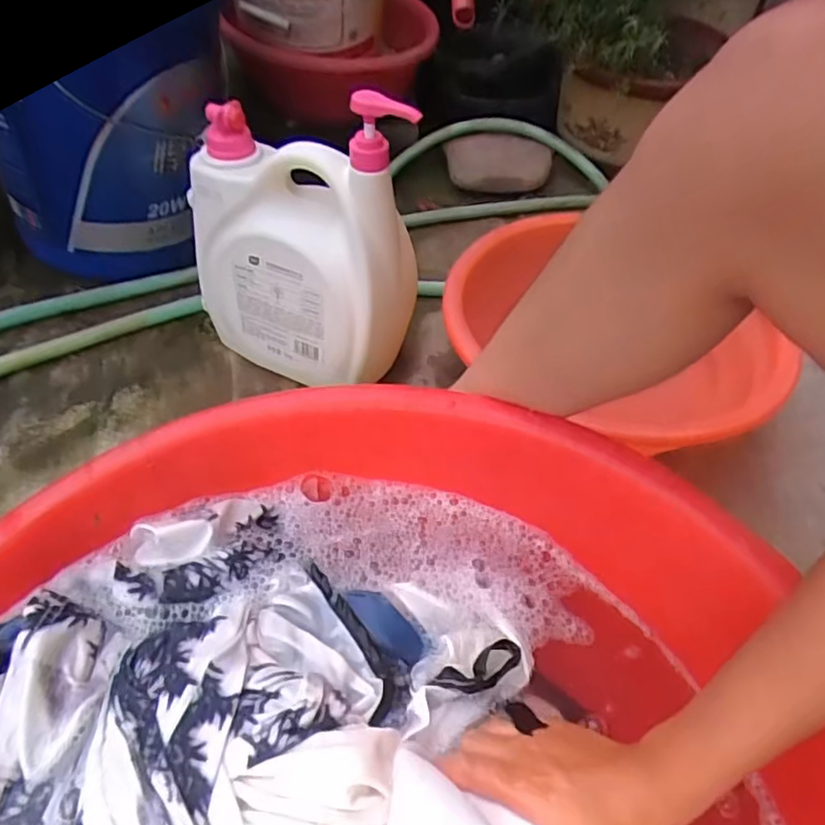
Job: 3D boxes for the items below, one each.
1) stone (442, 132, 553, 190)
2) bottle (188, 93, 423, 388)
[{"bbox_3d":[0.143,-0.418,1.057,0.170,0.048,0.107,7,67,6],"label":"stone"},{"bbox_3d":[-0.123,-0.184,0.671,0.232,0.310,0.115,28,49,13],"label":"bottle"}]

